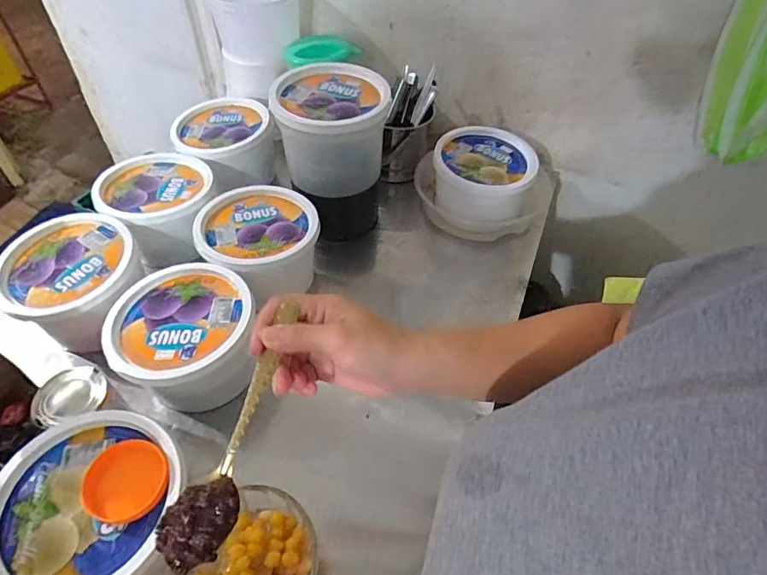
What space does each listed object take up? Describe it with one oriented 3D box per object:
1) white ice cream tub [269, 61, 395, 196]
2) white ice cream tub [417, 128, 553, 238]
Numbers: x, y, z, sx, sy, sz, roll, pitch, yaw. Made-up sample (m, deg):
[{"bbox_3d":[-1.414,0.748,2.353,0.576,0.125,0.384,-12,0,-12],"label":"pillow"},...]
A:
[{"bbox_3d":[-0.077,-0.235,0.729,0.155,0.135,0.156,1,49,-1],"label":"white ice cream tub"},{"bbox_3d":[0.157,-0.188,0.842,0.191,0.099,0.183,-1,49,-3],"label":"white ice cream tub"}]

